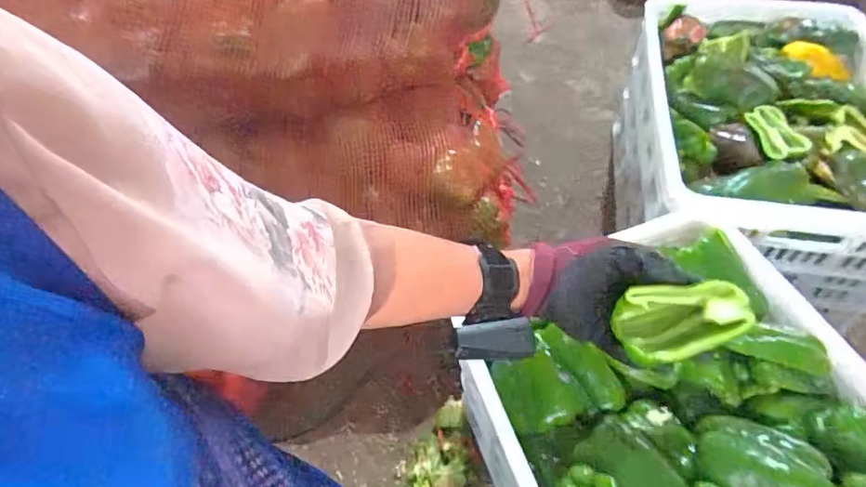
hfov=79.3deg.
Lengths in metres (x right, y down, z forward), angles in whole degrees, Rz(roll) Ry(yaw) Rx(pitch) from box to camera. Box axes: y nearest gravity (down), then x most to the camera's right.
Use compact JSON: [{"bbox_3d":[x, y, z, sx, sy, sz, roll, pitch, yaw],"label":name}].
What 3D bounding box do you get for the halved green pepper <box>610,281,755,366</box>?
[{"bbox_3d":[0.209,0.065,0.433,0.101,0.044,0.056,-18,53,-9],"label":"halved green pepper"}]

